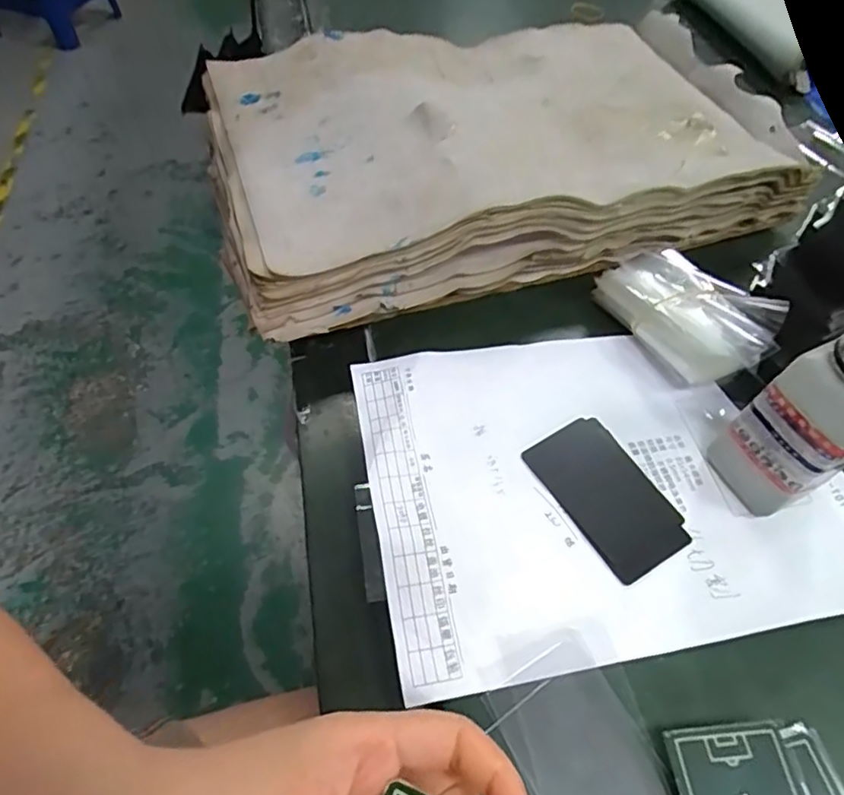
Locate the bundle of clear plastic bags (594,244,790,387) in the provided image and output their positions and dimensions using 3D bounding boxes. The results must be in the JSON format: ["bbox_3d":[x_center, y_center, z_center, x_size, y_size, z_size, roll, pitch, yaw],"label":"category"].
[{"bbox_3d":[0.184,-0.063,0.418,0.076,0.048,0.113,-18,57,-16],"label":"bundle of clear plastic bags"}]

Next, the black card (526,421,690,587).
[{"bbox_3d":[0.112,0.057,0.358,0.060,0.004,0.096,-26,60,-20],"label":"black card"}]

